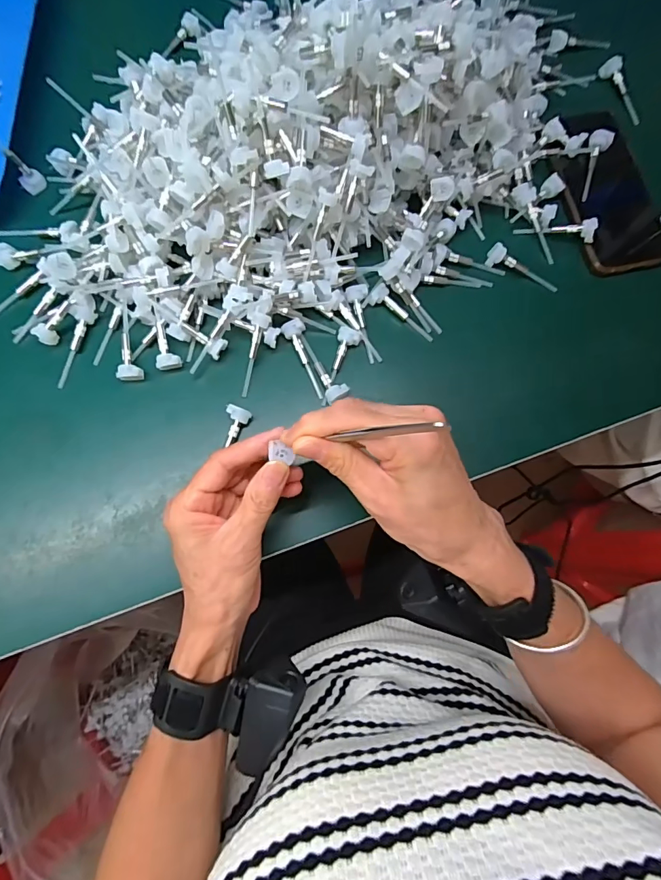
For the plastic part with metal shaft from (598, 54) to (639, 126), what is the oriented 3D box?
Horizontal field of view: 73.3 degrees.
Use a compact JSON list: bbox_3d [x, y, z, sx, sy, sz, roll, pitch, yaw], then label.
[{"bbox_3d":[0.288,-0.343,0.434,0.011,0.019,0.068,-28,91,-10],"label":"plastic part with metal shaft"}]

